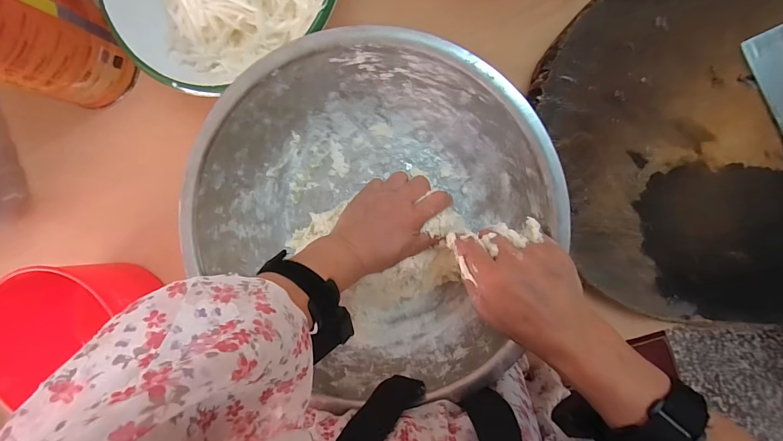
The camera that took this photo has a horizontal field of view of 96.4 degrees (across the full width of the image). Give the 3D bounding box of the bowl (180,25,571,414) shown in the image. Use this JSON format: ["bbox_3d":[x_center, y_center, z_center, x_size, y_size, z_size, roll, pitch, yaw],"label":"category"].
[{"bbox_3d":[-0.013,-0.006,0.359,0.327,0.112,0.307,1,97,4],"label":"bowl"}]

